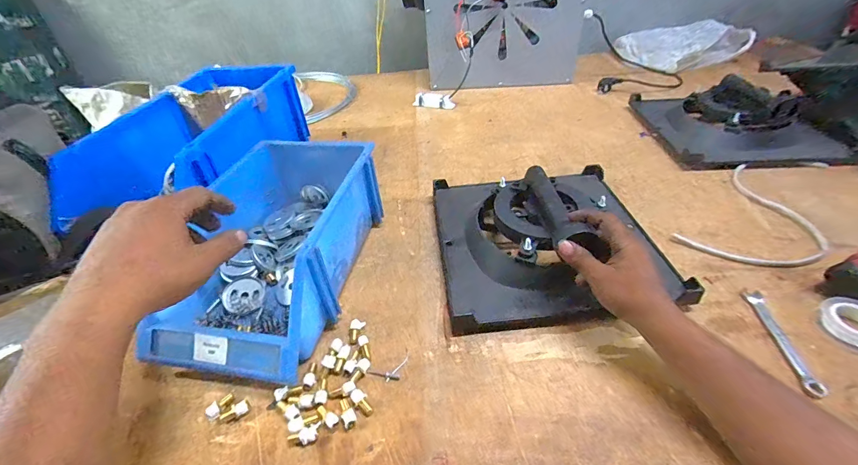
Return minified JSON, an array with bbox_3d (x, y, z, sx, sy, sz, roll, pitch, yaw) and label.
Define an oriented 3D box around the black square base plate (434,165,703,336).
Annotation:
[{"bbox_3d":[0.162,-0.025,0.528,0.292,0.111,0.288,-5,40,0],"label":"black square base plate"}]

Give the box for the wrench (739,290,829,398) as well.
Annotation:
[{"bbox_3d":[0.386,0.116,0.409,0.017,0.009,0.126,2,41,7],"label":"wrench"}]

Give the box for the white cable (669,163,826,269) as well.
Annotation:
[{"bbox_3d":[0.492,-0.018,0.549,0.250,0.015,0.145,-32,47,-28],"label":"white cable"}]

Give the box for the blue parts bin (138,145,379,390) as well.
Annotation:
[{"bbox_3d":[-0.208,0.008,0.508,0.213,0.125,0.347,4,41,10],"label":"blue parts bin"}]

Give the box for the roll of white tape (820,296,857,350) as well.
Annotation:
[{"bbox_3d":[0.465,0.097,0.403,0.053,0.020,0.061,-34,48,-30],"label":"roll of white tape"}]

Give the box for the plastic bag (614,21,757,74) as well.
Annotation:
[{"bbox_3d":[0.743,-0.565,1.135,0.295,0.077,0.259,-21,46,-3],"label":"plastic bag"}]

